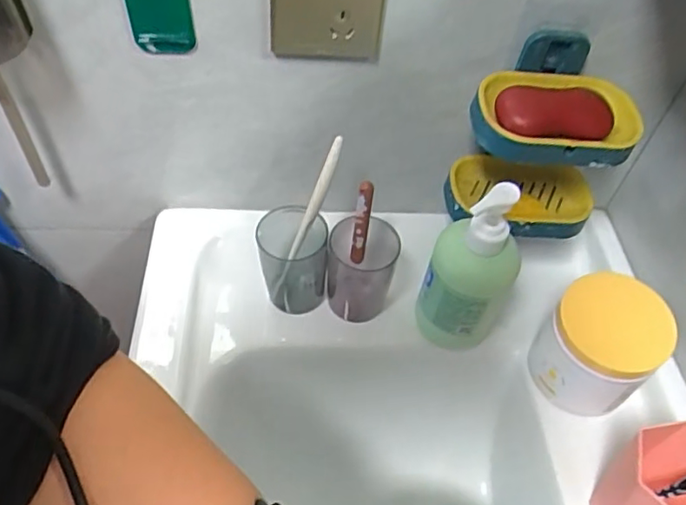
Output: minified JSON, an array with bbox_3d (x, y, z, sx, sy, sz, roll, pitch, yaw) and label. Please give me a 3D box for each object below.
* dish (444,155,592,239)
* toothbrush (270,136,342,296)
[{"bbox_3d":[0.161,-0.049,0.541,0.125,0.035,0.075,5,51,-2],"label":"dish"},{"bbox_3d":[-0.033,-0.027,0.530,0.019,0.171,0.014,-16,51,-46],"label":"toothbrush"}]

